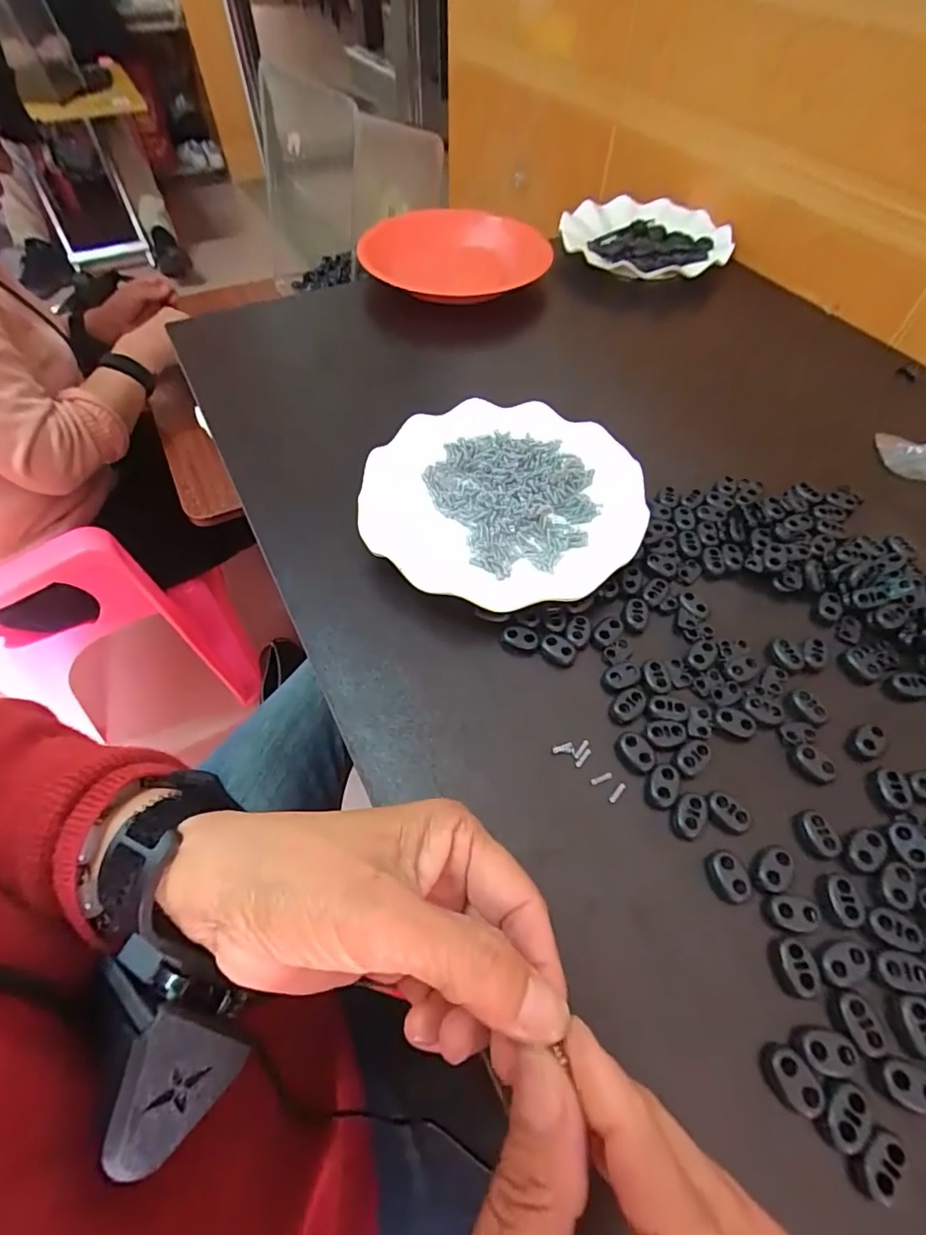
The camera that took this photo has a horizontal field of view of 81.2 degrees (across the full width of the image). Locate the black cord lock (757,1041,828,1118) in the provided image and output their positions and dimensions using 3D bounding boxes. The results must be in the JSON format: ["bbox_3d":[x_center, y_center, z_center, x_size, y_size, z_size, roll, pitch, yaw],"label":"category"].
[{"bbox_3d":[0.126,0.177,0.207,0.013,0.013,0.021,-27,60,-17],"label":"black cord lock"}]

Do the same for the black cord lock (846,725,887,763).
[{"bbox_3d":[0.212,0.066,0.283,0.015,0.014,0.015,-23,59,-15],"label":"black cord lock"}]

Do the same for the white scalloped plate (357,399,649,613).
[{"bbox_3d":[0.028,-0.081,0.363,0.172,0.016,0.166,0,59,0],"label":"white scalloped plate"}]

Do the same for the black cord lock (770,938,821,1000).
[{"bbox_3d":[0.140,0.147,0.226,0.014,0.010,0.021,1,56,0],"label":"black cord lock"}]

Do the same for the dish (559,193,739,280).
[{"bbox_3d":[0.198,-0.418,0.601,0.176,0.039,0.160,2,56,1],"label":"dish"}]

